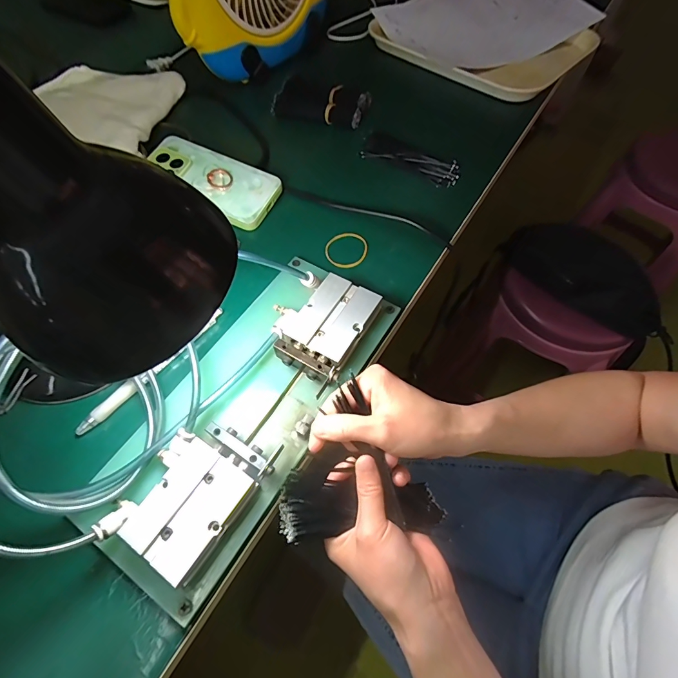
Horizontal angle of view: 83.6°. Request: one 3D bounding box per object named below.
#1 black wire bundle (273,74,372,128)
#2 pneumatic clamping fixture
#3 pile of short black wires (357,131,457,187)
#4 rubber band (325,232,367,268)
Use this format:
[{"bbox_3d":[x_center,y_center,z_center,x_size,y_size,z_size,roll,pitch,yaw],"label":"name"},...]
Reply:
[{"bbox_3d":[-0.024,-0.317,0.505,0.121,0.029,0.057,16,62,8],"label":"black wire bundle"},{"bbox_3d":[-0.070,0.044,0.297,0.119,0.034,0.267,29,64,15],"label":"pneumatic clamping fixture"},{"bbox_3d":[0.085,-0.219,0.459,0.126,0.012,0.042,30,65,15],"label":"pile of short black wires"},{"bbox_3d":[0.008,-0.093,0.396,0.044,0.005,0.046,0,61,-1],"label":"rubber band"}]

